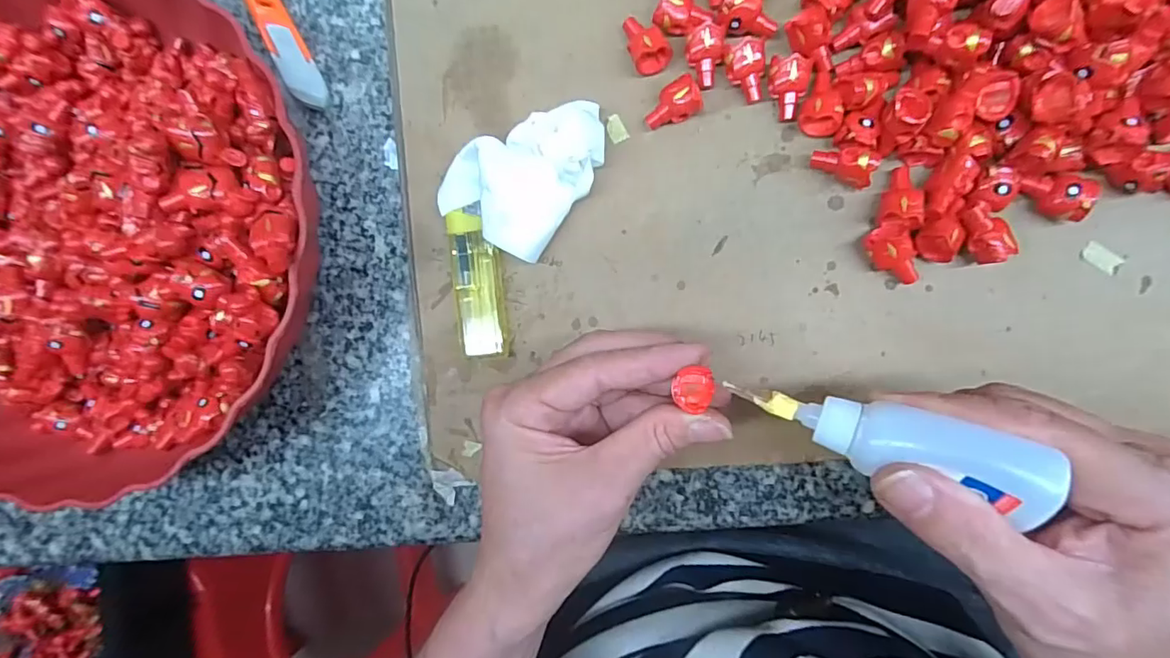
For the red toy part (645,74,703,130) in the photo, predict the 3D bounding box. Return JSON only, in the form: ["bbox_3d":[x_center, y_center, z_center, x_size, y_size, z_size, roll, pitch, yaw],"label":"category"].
[{"bbox_3d":[0.039,-0.099,0.246,0.026,0.013,0.016,-24,87,9],"label":"red toy part"}]

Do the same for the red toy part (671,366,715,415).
[{"bbox_3d":[0.040,0.022,0.201,0.014,0.006,0.015,10,93,9],"label":"red toy part"}]

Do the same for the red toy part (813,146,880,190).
[{"bbox_3d":[0.109,-0.069,0.234,0.024,0.016,0.014,14,93,9],"label":"red toy part"}]

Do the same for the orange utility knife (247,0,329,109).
[{"bbox_3d":[-0.161,-0.165,0.279,0.015,0.016,0.119,-28,87,9],"label":"orange utility knife"}]

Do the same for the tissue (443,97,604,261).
[{"bbox_3d":[-0.026,-0.073,0.250,0.054,0.024,0.073,39,97,6],"label":"tissue"}]

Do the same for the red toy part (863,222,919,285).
[{"bbox_3d":[0.130,-0.031,0.233,0.018,0.015,0.026,-28,87,9],"label":"red toy part"}]

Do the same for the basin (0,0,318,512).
[{"bbox_3d":[-0.234,-0.045,0.265,0.235,0.066,0.230,0,91,9],"label":"basin"}]

